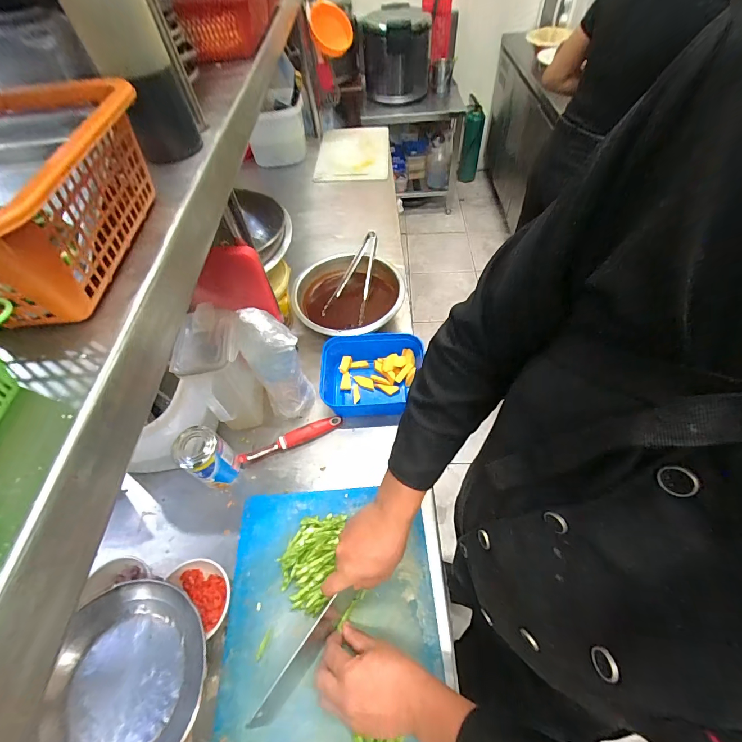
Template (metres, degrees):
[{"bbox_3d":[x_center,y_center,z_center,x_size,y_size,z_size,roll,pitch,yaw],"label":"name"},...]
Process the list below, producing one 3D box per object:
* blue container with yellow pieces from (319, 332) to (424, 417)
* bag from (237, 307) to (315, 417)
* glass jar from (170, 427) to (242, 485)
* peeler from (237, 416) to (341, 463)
[{"bbox_3d":[0.003,0.012,0.724,0.207,0.071,0.167,-2,55,3],"label":"blue container with yellow pieces"},{"bbox_3d":[-0.162,-0.003,0.635,0.087,0.256,0.075,-26,57,-14],"label":"bag"},{"bbox_3d":[-0.277,0.151,0.617,0.071,0.123,0.068,29,62,23],"label":"glass jar"},{"bbox_3d":[-0.150,0.128,0.680,0.192,0.027,0.028,-22,56,-11],"label":"peeler"}]

